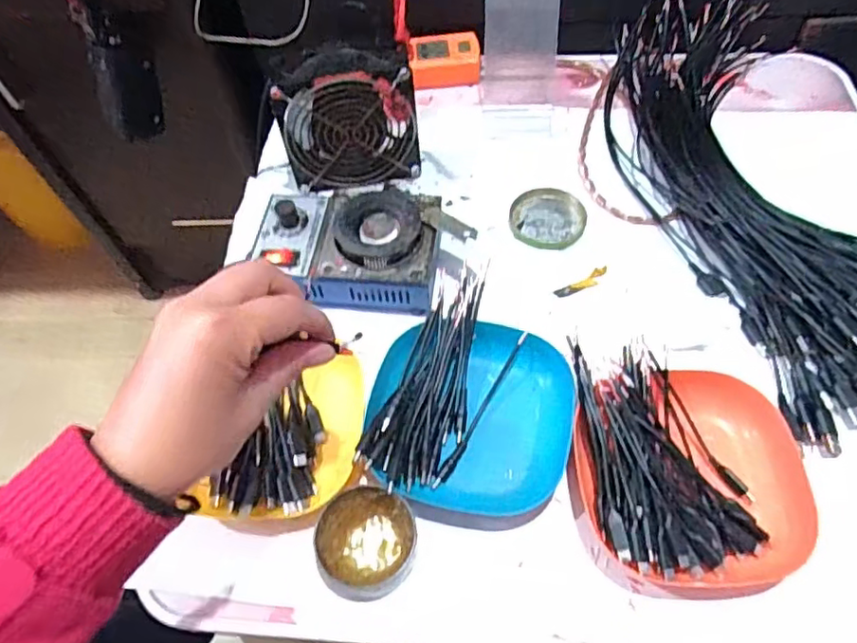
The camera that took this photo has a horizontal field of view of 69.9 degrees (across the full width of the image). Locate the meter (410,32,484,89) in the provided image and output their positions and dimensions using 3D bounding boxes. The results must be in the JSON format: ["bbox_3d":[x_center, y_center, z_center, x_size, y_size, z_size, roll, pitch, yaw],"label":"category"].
[{"bbox_3d":[0.019,-0.280,0.658,0.075,0.033,0.049,-8,58,0],"label":"meter"}]

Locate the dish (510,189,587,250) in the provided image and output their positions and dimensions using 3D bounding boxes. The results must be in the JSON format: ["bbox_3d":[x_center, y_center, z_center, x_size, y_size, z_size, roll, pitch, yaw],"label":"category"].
[{"bbox_3d":[0.107,-0.093,0.548,0.064,0.011,0.060,-2,58,3],"label":"dish"}]

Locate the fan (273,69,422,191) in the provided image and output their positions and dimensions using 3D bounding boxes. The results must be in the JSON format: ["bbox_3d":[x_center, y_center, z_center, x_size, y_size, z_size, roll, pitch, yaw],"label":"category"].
[{"bbox_3d":[-0.069,-0.170,0.548,0.116,0.109,0.034,-9,58,-1],"label":"fan"}]

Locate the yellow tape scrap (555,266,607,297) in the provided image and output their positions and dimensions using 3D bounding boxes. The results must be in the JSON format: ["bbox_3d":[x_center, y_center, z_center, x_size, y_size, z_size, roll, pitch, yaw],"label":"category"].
[{"bbox_3d":[0.128,-0.032,0.507,0.050,0.004,0.011,-28,60,-12],"label":"yellow tape scrap"}]

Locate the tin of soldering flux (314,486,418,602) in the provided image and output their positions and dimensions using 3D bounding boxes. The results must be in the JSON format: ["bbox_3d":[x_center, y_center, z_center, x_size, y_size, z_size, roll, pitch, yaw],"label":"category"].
[{"bbox_3d":[-0.039,0.139,0.391,0.062,0.023,0.062,-2,58,3],"label":"tin of soldering flux"}]

